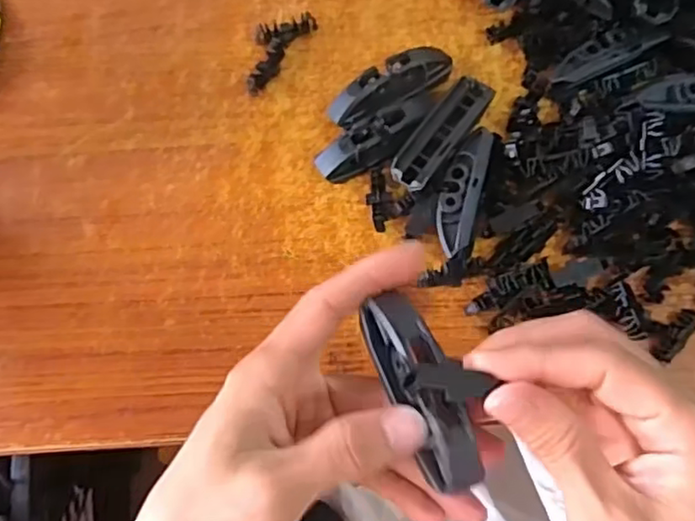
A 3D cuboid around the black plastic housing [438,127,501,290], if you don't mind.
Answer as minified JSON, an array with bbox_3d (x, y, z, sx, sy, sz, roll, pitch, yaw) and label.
[{"bbox_3d":[0.058,-0.031,0.323,0.021,0.011,0.077,15,75,6],"label":"black plastic housing"}]

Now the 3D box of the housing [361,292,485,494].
[{"bbox_3d":[0.026,0.044,0.220,0.022,0.019,0.070,-24,74,-5],"label":"housing"}]

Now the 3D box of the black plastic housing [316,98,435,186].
[{"bbox_3d":[0.018,-0.064,0.342,0.071,0.018,0.021,-31,75,-7],"label":"black plastic housing"}]

